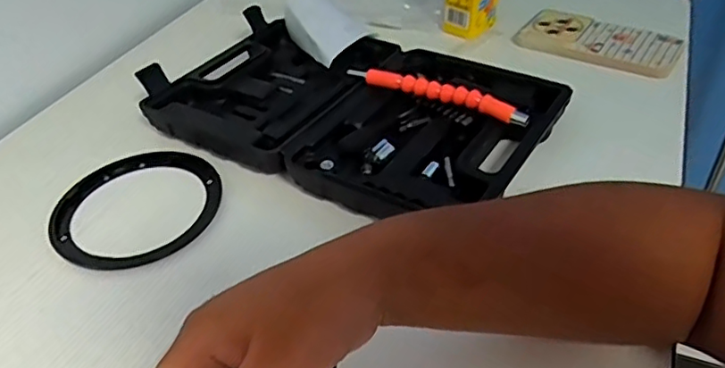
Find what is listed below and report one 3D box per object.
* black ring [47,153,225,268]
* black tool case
[{"bbox_3d":[-0.181,0.014,0.479,0.132,0.011,0.132,-4,41,3],"label":"black ring"},{"bbox_3d":[-0.016,-0.077,0.529,0.338,0.039,0.208,20,48,27],"label":"black tool case"}]

